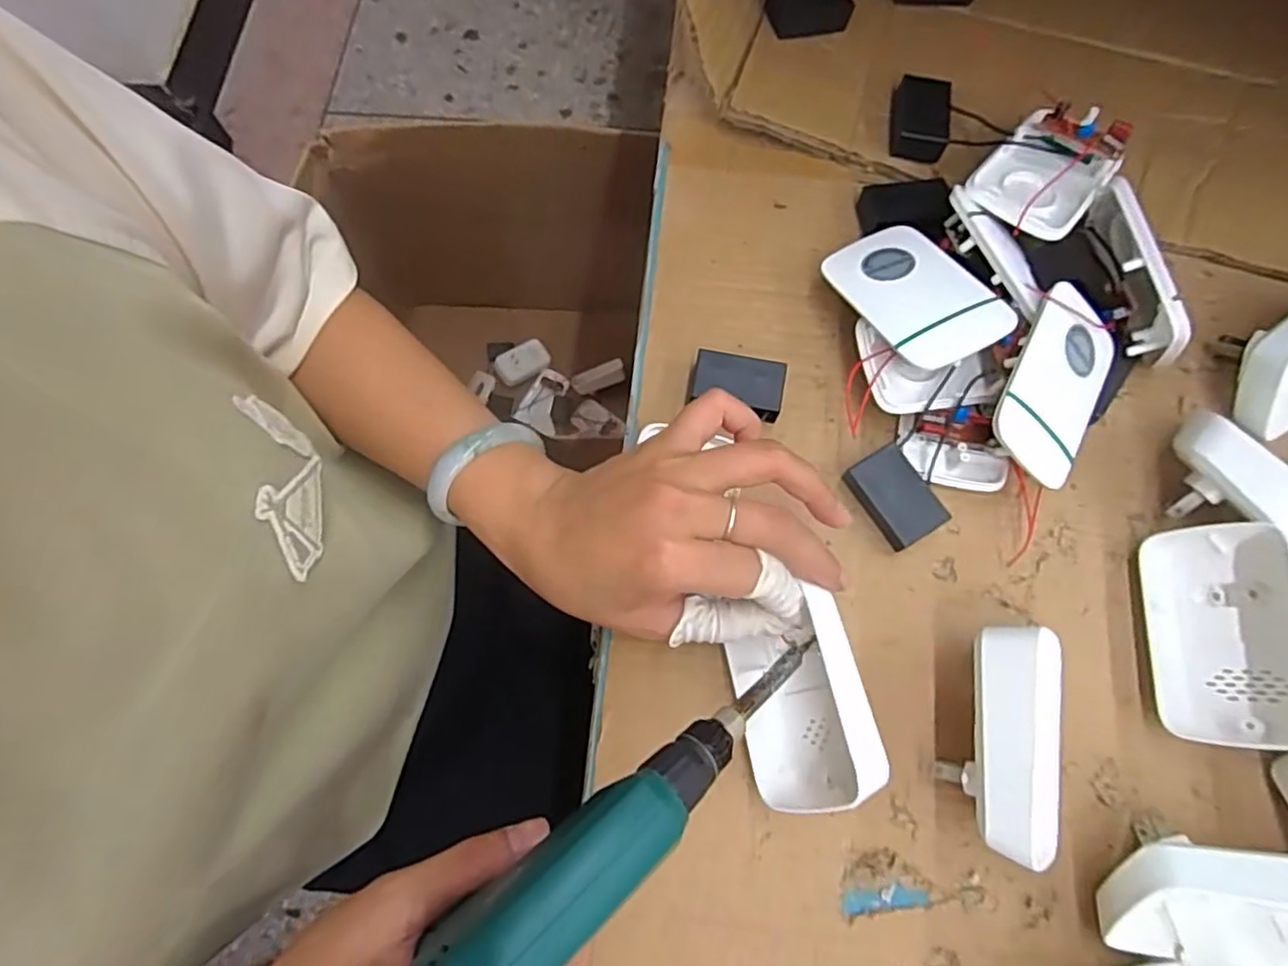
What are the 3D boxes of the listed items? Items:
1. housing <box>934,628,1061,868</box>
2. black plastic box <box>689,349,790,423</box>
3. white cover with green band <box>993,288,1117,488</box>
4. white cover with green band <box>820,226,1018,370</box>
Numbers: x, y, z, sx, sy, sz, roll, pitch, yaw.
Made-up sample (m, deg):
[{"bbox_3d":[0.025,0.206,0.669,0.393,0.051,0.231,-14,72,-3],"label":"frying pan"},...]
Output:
[{"bbox_3d":[0.153,0.112,0.292,0.035,0.053,0.091,6,74,3],"label":"housing"},{"bbox_3d":[0.050,-0.054,0.360,0.050,0.017,0.027,10,74,4],"label":"black plastic box"},{"bbox_3d":[0.204,-0.048,0.328,0.057,0.009,0.092,37,76,-17],"label":"white cover with green band"},{"bbox_3d":[0.137,-0.099,0.341,0.060,0.008,0.093,-28,56,-7],"label":"white cover with green band"}]

